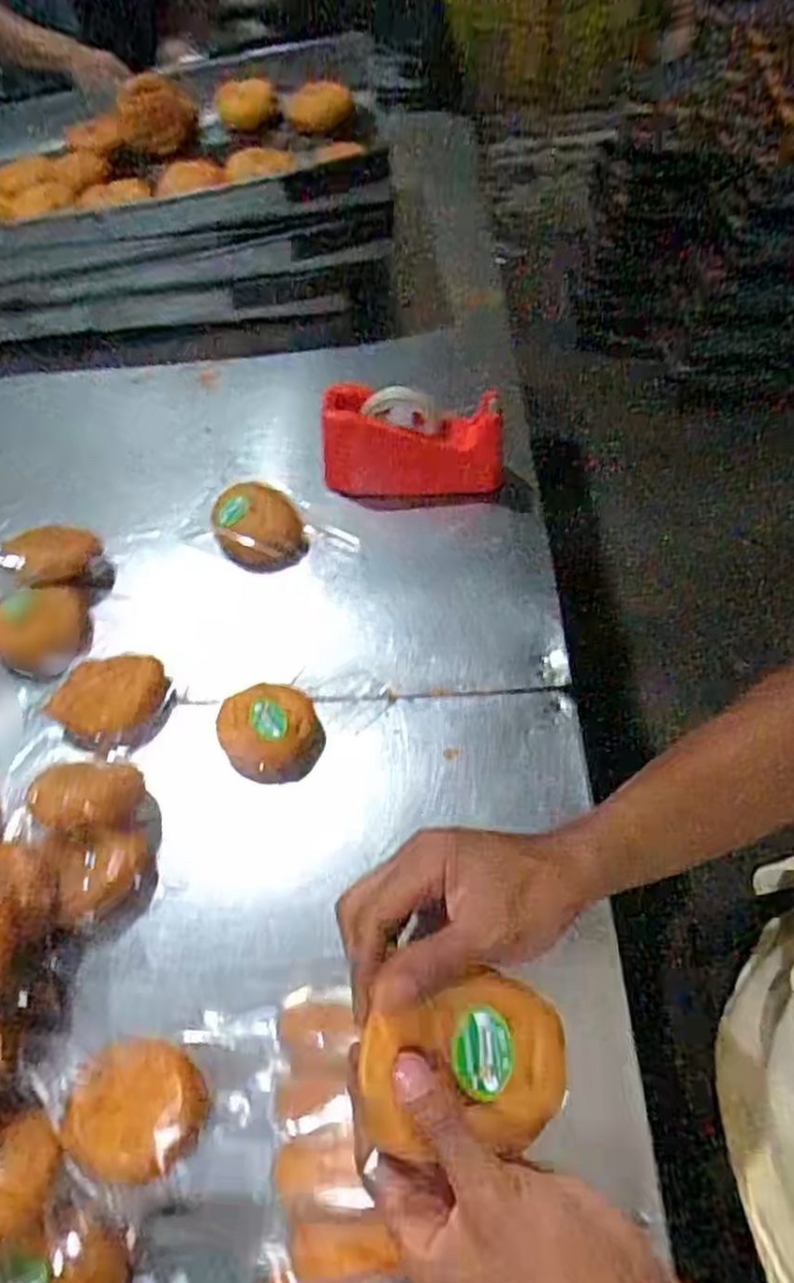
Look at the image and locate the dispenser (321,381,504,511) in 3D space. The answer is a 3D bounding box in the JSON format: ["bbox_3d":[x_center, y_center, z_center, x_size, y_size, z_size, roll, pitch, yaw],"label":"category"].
[{"bbox_3d":[0.016,-0.214,0.826,0.205,0.105,0.080,9,58,8],"label":"dispenser"}]

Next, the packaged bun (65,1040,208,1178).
[{"bbox_3d":[-0.182,0.332,0.530,0.090,0.031,0.083,0,57,1],"label":"packaged bun"}]

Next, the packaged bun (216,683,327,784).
[{"bbox_3d":[-0.111,0.086,0.690,0.092,0.054,0.087,-2,57,3],"label":"packaged bun"}]

